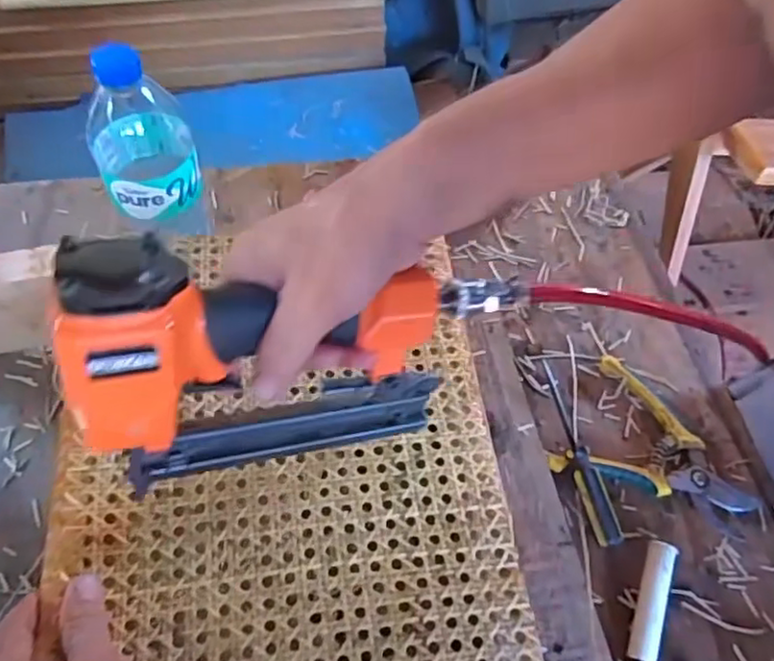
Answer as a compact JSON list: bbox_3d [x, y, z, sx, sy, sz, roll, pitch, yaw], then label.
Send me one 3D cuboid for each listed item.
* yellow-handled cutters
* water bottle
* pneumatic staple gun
[{"bbox_3d":[0.268,0.104,0.601,0.158,0.017,0.122,25,60,11],"label":"yellow-handled cutters"},{"bbox_3d":[-0.189,-0.152,0.487,0.077,0.125,0.071,-18,62,-15],"label":"water bottle"},{"bbox_3d":[-0.061,0.013,0.356,0.191,0.161,0.068,-9,60,-10],"label":"pneumatic staple gun"}]

